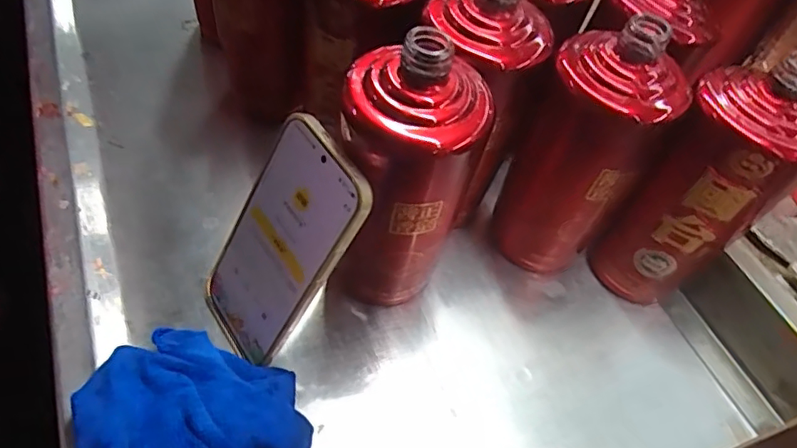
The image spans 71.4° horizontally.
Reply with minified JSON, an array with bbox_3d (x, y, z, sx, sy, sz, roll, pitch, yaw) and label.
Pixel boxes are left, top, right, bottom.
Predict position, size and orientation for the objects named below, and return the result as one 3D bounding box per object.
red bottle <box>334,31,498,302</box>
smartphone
[{"bbox_3d":[0.003,-0.020,0.340,0.076,0.187,0.068,14,54,5],"label":"red bottle"},{"bbox_3d":[-0.074,0.016,0.334,0.009,0.161,0.077,-10,53,-49],"label":"smartphone"}]

